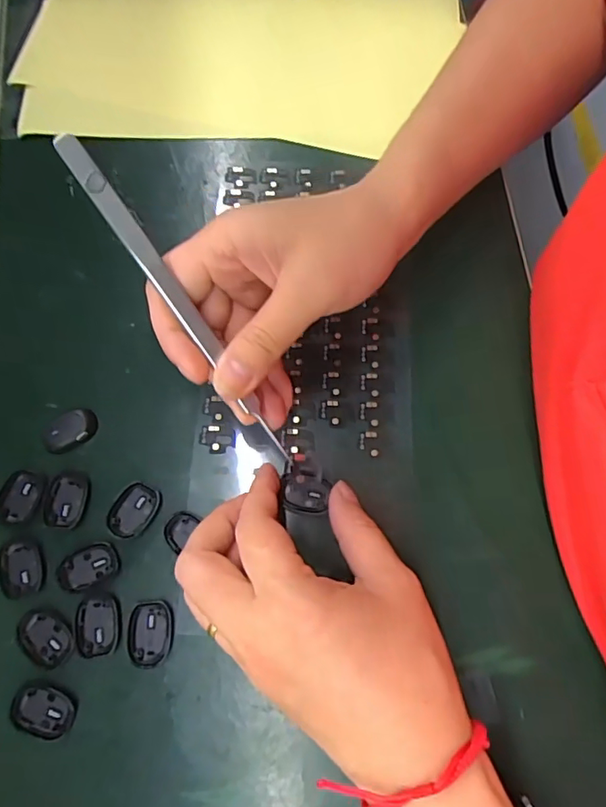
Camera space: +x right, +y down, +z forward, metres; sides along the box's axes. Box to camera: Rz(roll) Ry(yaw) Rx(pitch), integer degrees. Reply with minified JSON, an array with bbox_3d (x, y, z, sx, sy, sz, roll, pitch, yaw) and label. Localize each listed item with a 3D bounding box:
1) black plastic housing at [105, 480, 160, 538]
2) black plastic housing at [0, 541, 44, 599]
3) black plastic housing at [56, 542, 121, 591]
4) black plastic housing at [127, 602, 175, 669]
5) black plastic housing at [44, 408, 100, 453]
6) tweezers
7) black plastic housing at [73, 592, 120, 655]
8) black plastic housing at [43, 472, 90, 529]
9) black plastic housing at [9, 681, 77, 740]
[{"bbox_3d":[-0.083,0.053,0.259,0.018,0.005,0.028,30,77,9],"label":"black plastic housing"},{"bbox_3d":[-0.135,0.079,0.252,0.021,0.004,0.025,-17,75,-3],"label":"black plastic housing"},{"bbox_3d":[-0.103,0.078,0.253,0.029,0.004,0.018,-24,75,-5],"label":"black plastic housing"},{"bbox_3d":[-0.070,0.106,0.244,0.019,0.006,0.028,5,75,3],"label":"black plastic housing"},{"bbox_3d":[-0.120,0.014,0.272,0.028,0.005,0.018,-29,76,-6],"label":"black plastic housing"},{"bbox_3d":[-0.054,-0.045,0.222,0.010,0.005,0.144,-37,104,-10],"label":"tweezers"},{"bbox_3d":[-0.095,0.102,0.246,0.020,0.004,0.027,-4,75,1],"label":"black plastic housing"},{"bbox_3d":[-0.118,0.048,0.262,0.020,0.004,0.027,2,75,2],"label":"black plastic housing"},{"bbox_3d":[-0.116,0.136,0.235,0.027,0.004,0.019,15,76,6],"label":"black plastic housing"}]

